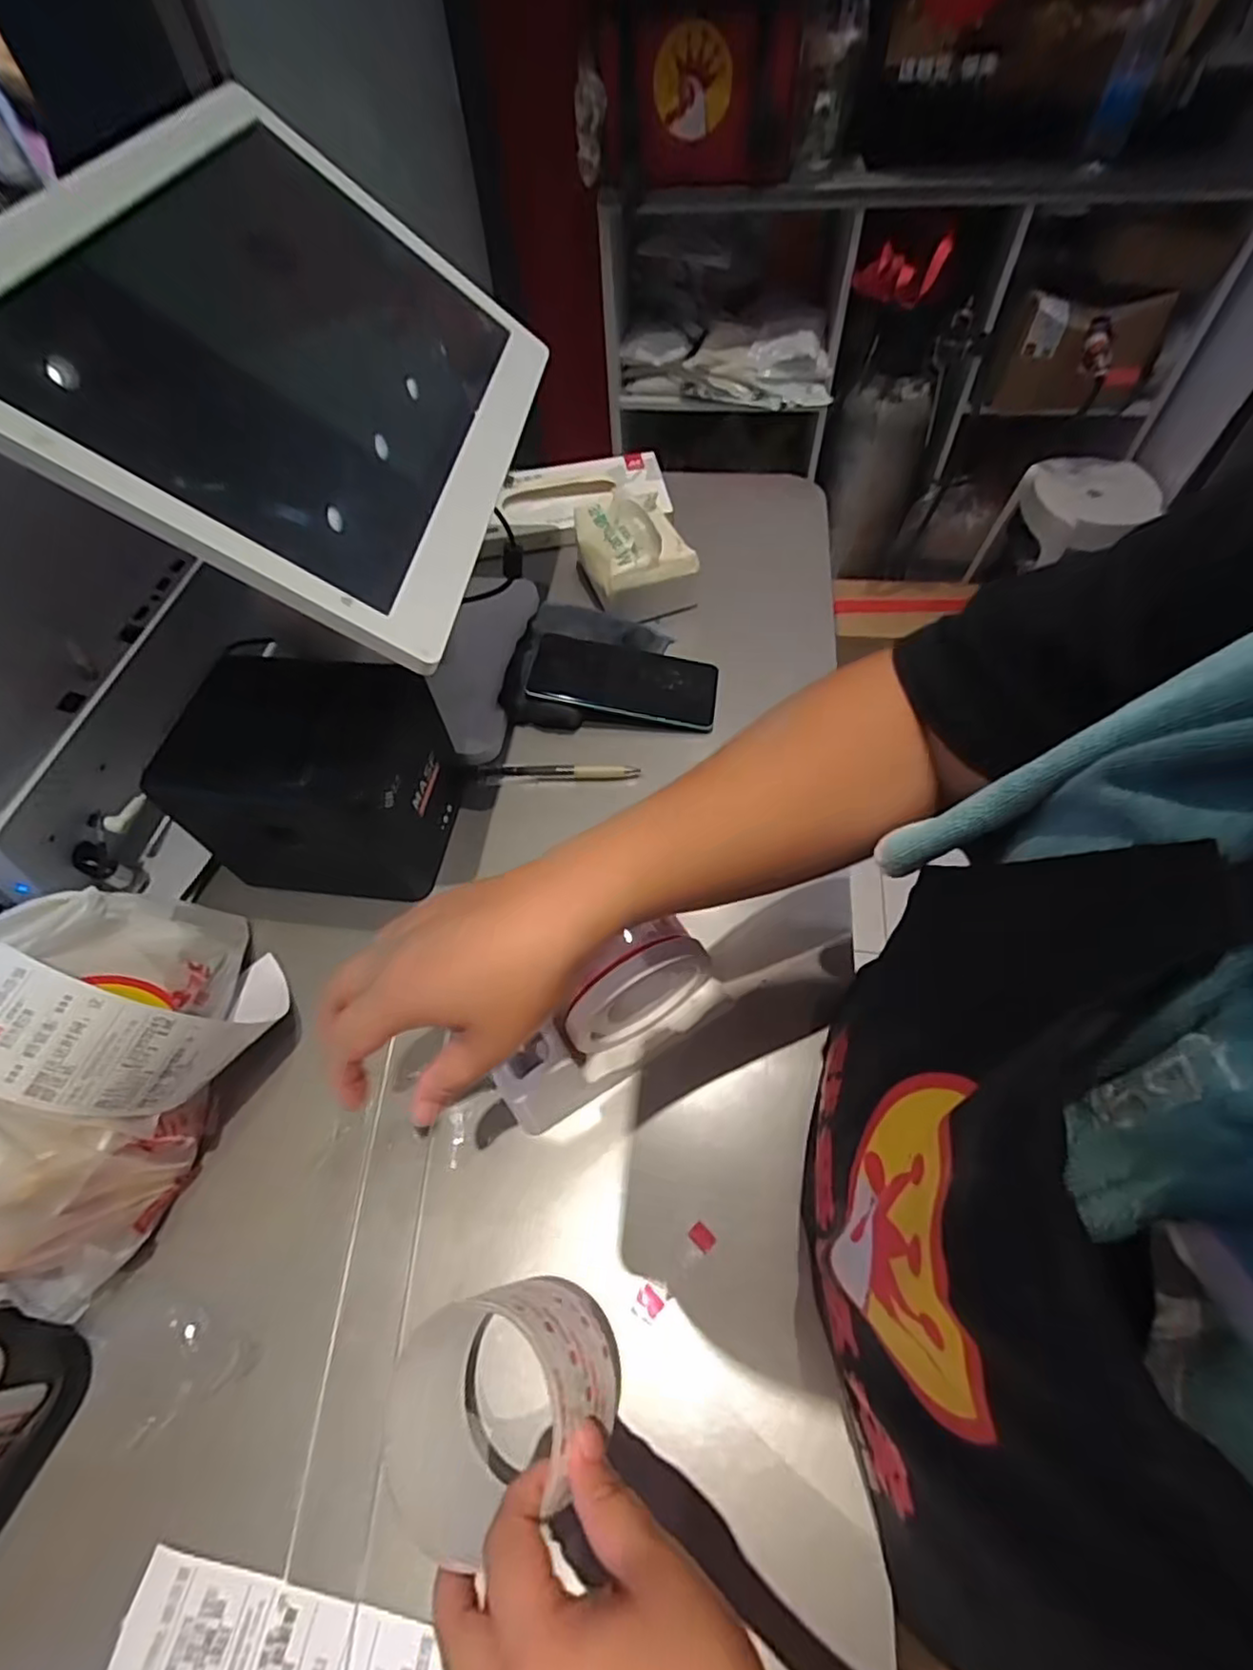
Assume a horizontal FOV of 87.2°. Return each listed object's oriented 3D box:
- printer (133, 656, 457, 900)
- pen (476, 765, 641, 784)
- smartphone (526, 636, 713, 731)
[{"bbox_3d":[-0.214,-0.045,0.471,0.151,0.139,0.126,4,57,6],"label":"printer"},{"bbox_3d":[-0.057,-0.053,0.544,0.131,0.012,0.016,-3,57,2],"label":"pen"},{"bbox_3d":[-0.001,-0.136,0.573,0.159,0.011,0.072,11,62,-3],"label":"smartphone"}]

